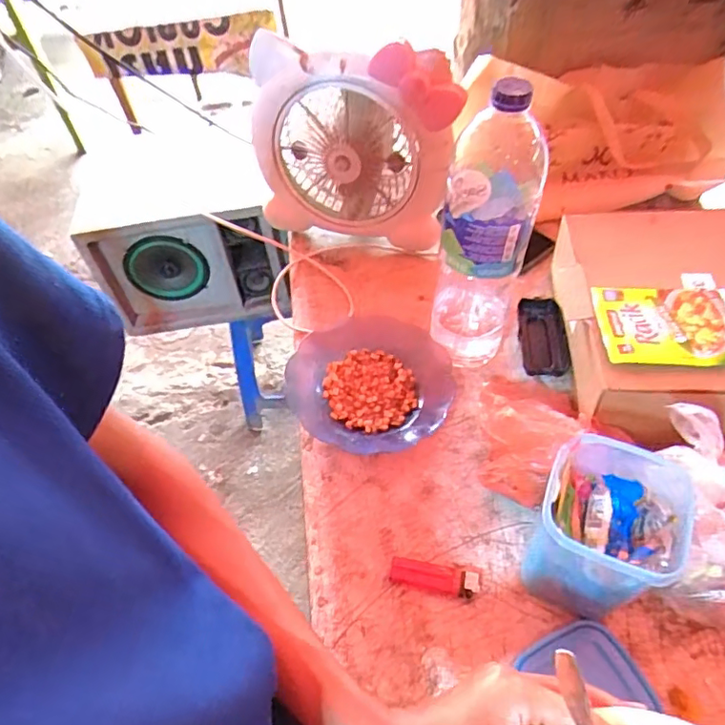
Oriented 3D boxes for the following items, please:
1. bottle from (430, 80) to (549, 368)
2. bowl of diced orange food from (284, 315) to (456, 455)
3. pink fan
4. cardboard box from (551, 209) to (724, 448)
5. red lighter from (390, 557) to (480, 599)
[{"bbox_3d":[0.121,-0.117,0.563,0.086,0.311,0.090,11,53,11],"label":"bottle"},{"bbox_3d":[0.006,0.022,0.629,0.185,0.053,0.175,-2,52,3],"label":"bowl of diced orange food"},{"bbox_3d":[-0.012,-0.281,0.716,0.256,0.228,0.101,8,56,8],"label":"pink fan"},{"bbox_3d":[0.360,-0.045,0.615,0.271,0.118,0.271,3,55,5],"label":"cardboard box"},{"bbox_3d":[0.067,0.198,0.513,0.079,0.014,0.024,6,53,9],"label":"red lighter"}]

